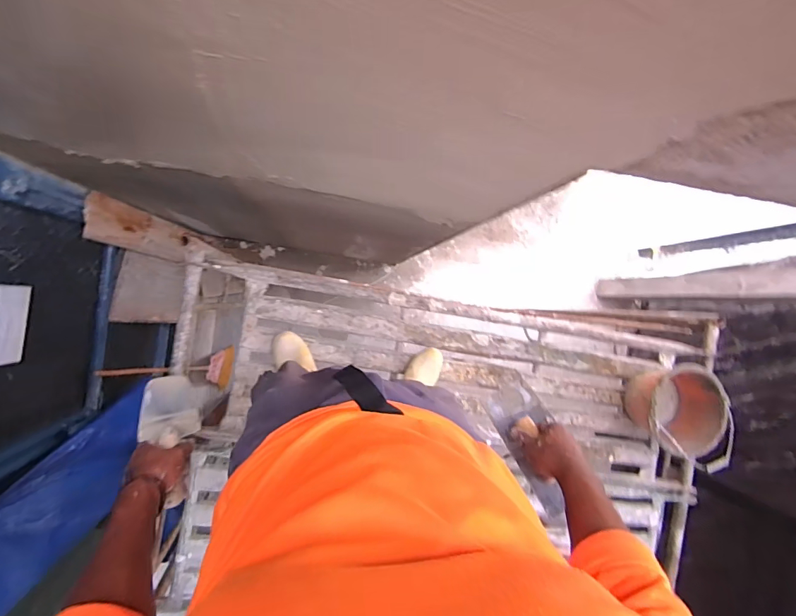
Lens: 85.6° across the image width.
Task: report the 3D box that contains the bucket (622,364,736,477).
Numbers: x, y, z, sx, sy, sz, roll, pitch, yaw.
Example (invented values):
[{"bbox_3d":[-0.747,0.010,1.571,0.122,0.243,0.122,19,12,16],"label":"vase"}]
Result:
[{"bbox_3d":[0.901,0.319,1.380,0.287,0.217,0.272,0,92,-9],"label":"bucket"}]

